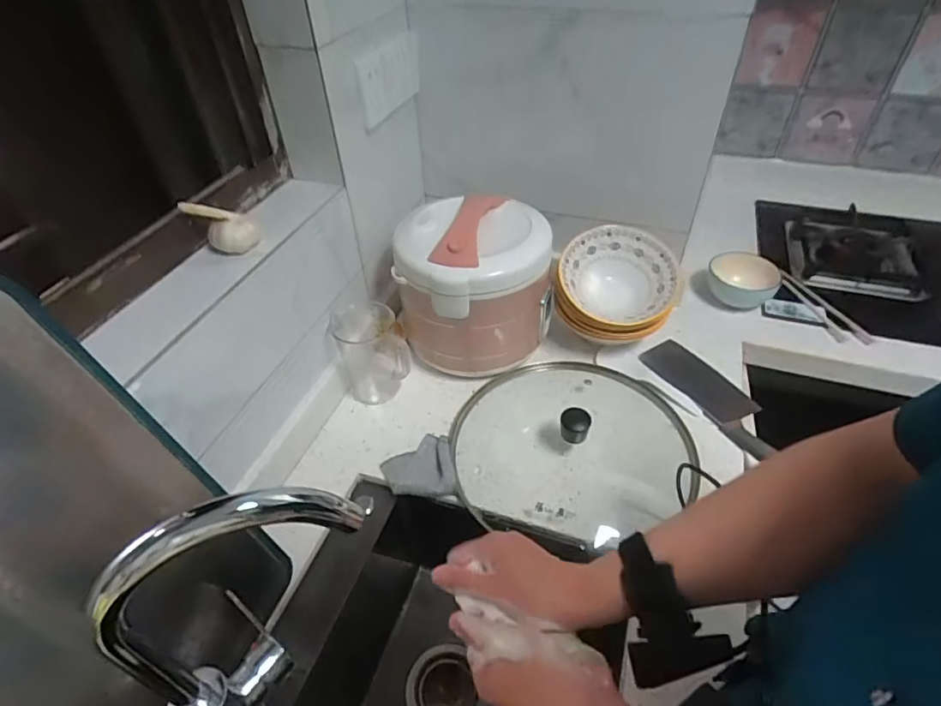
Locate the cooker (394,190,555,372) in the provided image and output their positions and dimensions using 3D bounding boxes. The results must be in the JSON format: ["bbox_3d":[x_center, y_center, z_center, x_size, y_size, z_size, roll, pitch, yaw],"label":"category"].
[{"bbox_3d":[0.012,-0.090,0.804,0.197,0.236,0.187,-1,44,1],"label":"cooker"}]

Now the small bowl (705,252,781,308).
[{"bbox_3d":[0.483,-0.127,0.937,0.117,0.068,0.128,-1,44,1],"label":"small bowl"}]

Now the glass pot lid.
[{"bbox_3d":[0.139,0.108,0.719,0.309,0.079,0.288,-2,43,2],"label":"glass pot lid"}]

